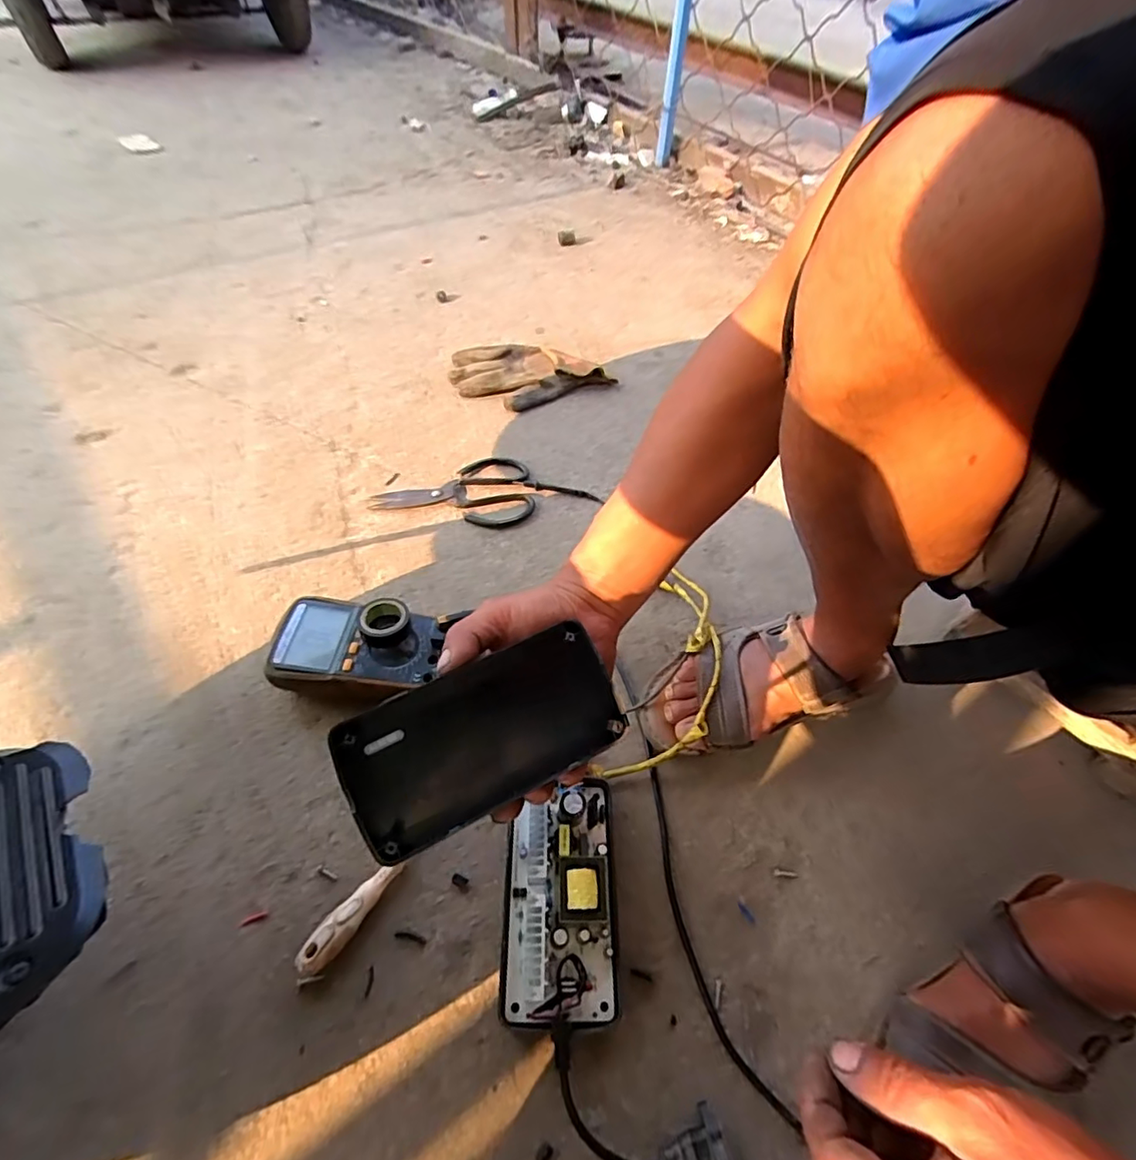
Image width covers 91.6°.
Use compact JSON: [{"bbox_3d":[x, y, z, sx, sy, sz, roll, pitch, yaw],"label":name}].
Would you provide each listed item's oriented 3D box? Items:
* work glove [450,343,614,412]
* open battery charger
[{"bbox_3d":[-0.067,-0.338,0.883,0.230,0.025,0.158,-22,58,-18],"label":"work glove"},{"bbox_3d":[-0.006,0.245,0.437,0.086,0.041,0.168,2,53,-1],"label":"open battery charger"}]

